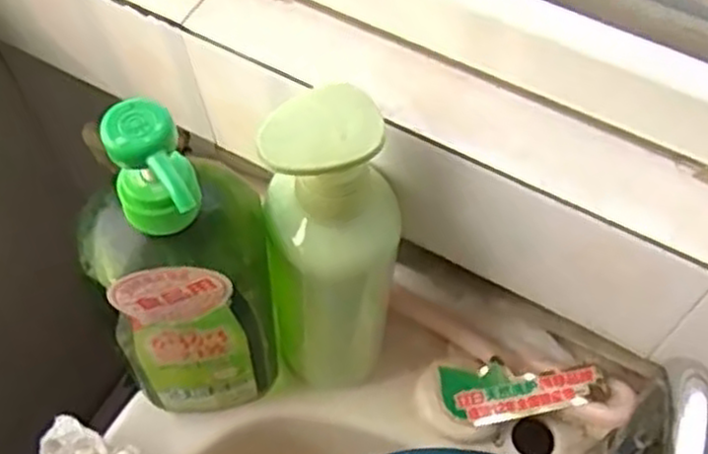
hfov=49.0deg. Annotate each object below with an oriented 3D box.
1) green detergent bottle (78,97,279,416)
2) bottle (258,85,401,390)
[{"bbox_3d":[-0.092,0.030,0.425,0.094,0.265,0.068,-16,62,-9],"label":"green detergent bottle"},{"bbox_3d":[-0.012,0.027,0.456,0.071,0.265,0.052,-5,60,-2],"label":"bottle"}]

